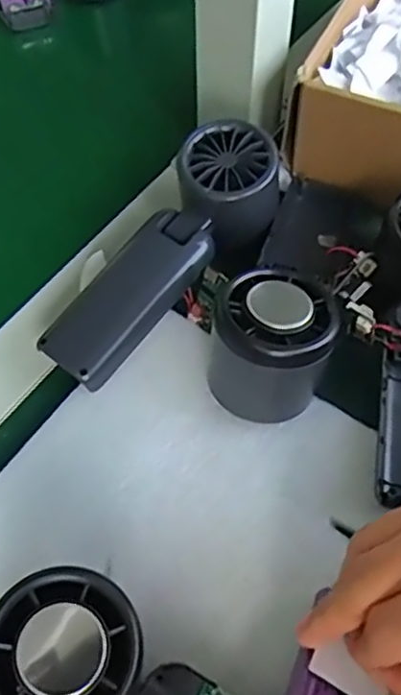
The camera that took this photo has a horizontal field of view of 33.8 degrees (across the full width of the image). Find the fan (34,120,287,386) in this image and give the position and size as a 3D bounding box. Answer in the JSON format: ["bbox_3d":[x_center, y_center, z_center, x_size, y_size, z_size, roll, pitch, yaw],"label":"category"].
[{"bbox_3d":[-0.016,-0.047,0.355,0.054,0.044,0.160,37,79,19],"label":"fan"}]

